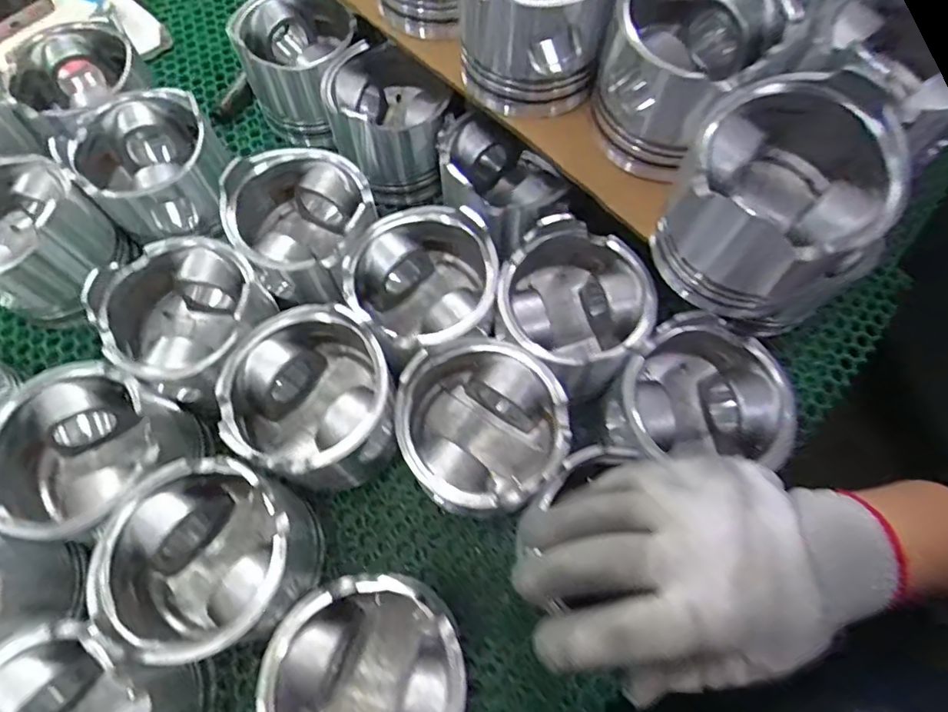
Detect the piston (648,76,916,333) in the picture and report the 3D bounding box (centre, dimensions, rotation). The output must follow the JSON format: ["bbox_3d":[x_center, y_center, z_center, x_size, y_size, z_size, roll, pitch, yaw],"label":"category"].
[{"bbox_3d":[0.149,-0.072,0.278,0.097,0.089,0.094,0,67,0],"label":"piston"}]

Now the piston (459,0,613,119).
[{"bbox_3d":[0.034,-0.201,0.324,0.086,0.089,0.085,3,67,1],"label":"piston"}]

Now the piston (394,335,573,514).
[{"bbox_3d":[0.004,0.046,0.323,0.092,0.086,0.088,0,67,0],"label":"piston"}]

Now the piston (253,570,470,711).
[{"bbox_3d":[-0.051,0.162,0.280,0.091,0.081,0.097,0,67,0],"label":"piston"}]

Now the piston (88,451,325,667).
[{"bbox_3d":[-0.138,0.108,0.297,0.094,0.080,0.092,-9,68,-4],"label":"piston"}]

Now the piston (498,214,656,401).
[{"bbox_3d":[0.059,-0.025,0.343,0.089,0.078,0.091,0,67,0],"label":"piston"}]

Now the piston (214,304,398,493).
[{"bbox_3d":[-0.093,0.026,0.328,0.090,0.086,0.099,0,67,0],"label":"piston"}]

